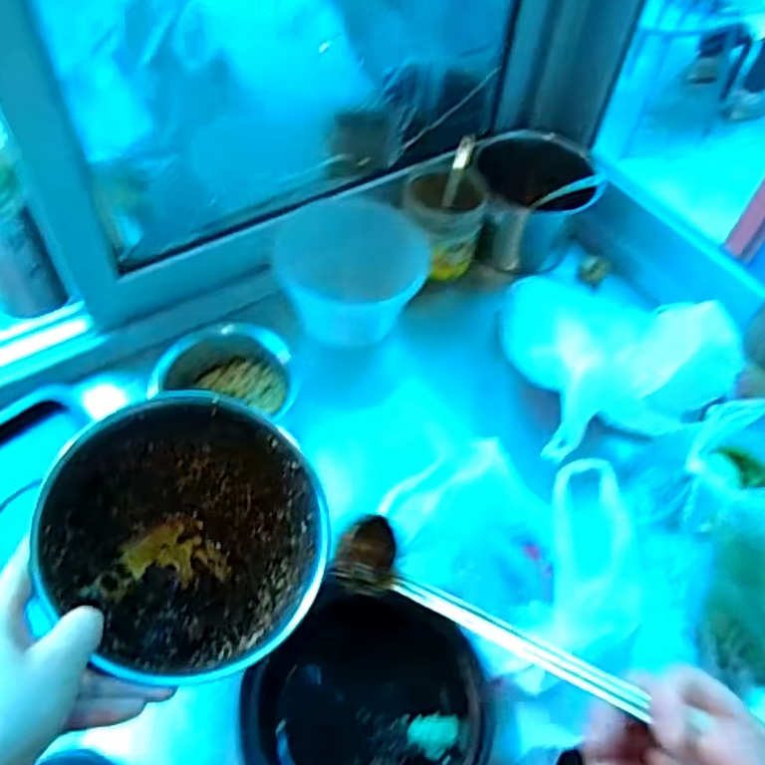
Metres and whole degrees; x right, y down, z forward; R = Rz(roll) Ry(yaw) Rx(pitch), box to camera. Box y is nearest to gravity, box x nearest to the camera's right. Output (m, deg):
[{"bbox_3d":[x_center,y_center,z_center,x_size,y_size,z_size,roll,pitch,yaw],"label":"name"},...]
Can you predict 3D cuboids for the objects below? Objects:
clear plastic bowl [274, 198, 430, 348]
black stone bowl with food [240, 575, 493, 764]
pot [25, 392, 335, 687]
[{"bbox_3d":[-0.035,-0.126,0.771,0.176,0.092,0.145,0,55,-5],"label":"clear plastic bowl"},{"bbox_3d":[-0.020,0.267,0.511,0.176,0.104,0.158,36,59,20],"label":"black stone bowl with food"},{"bbox_3d":[-0.121,0.095,0.410,0.155,0.114,0.144,8,58,-17],"label":"pot"}]

